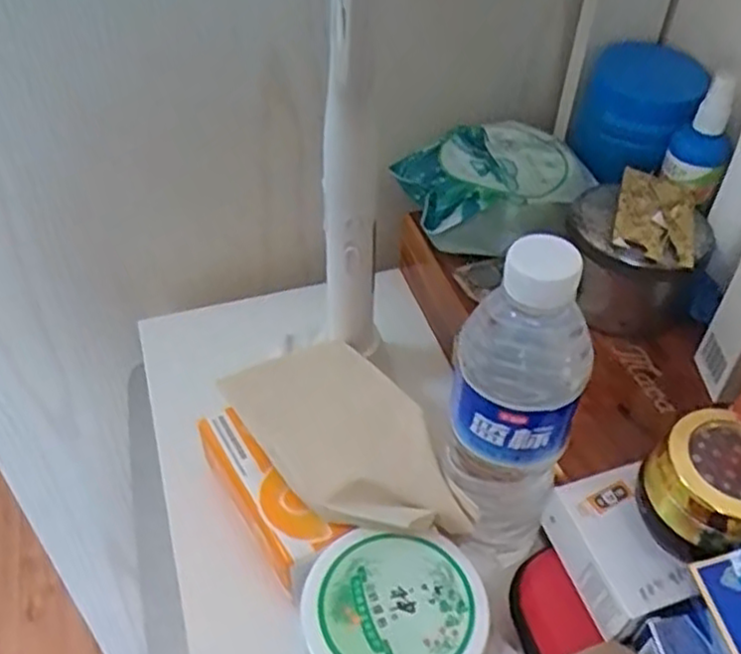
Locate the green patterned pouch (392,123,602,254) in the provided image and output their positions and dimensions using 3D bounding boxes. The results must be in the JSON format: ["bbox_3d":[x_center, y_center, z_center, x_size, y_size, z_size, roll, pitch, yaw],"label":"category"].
[{"bbox_3d":[0.093,-0.099,0.546,0.129,0.053,0.099,-18,48,-18],"label":"green patterned pouch"}]

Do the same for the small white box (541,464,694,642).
[{"bbox_3d":[0.126,0.113,0.371,0.053,0.028,0.072,-14,47,-15],"label":"small white box"}]

